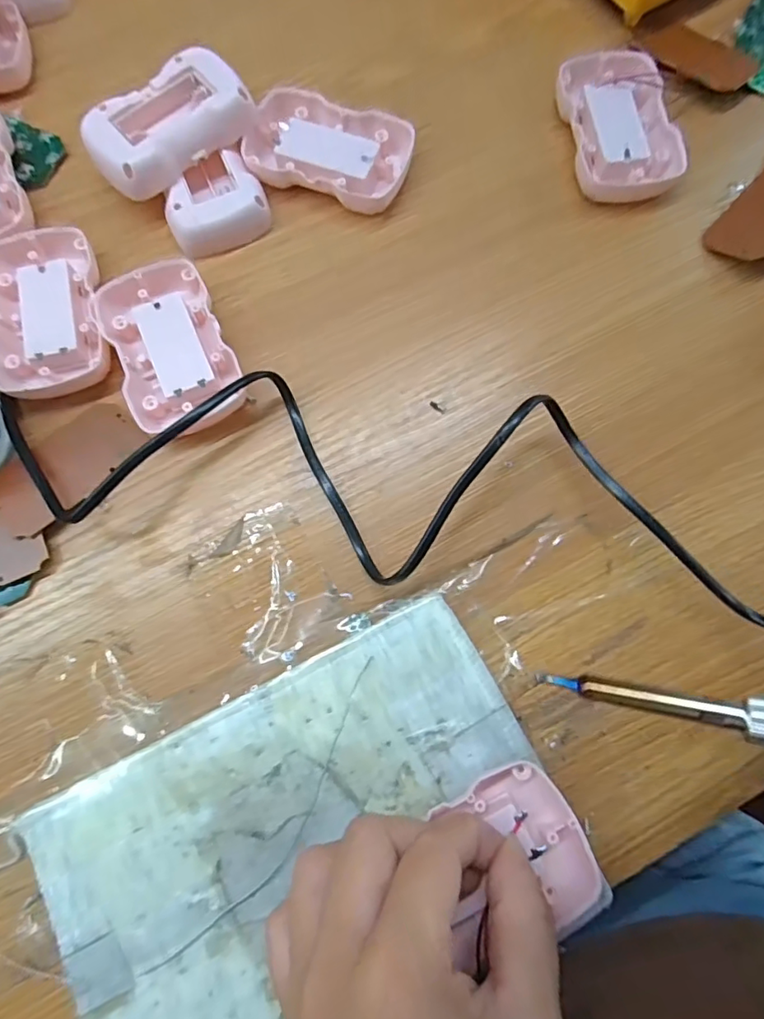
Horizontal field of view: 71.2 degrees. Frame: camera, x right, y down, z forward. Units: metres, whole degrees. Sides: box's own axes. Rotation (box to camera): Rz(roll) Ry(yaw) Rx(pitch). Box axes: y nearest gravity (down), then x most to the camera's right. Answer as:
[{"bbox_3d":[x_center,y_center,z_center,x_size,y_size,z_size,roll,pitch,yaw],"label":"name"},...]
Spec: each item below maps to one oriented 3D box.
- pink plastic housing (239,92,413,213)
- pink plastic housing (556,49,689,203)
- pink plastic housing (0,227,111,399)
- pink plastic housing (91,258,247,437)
[{"bbox_3d":[-0.030,-0.196,0.294,0.087,0.014,0.055,21,78,5],"label":"pink plastic housing"},{"bbox_3d":[0.129,-0.212,0.295,0.055,0.015,0.087,-9,77,-2],"label":"pink plastic housing"},{"bbox_3d":[-0.169,-0.098,0.273,0.055,0.017,0.090,-15,77,-3],"label":"pink plastic housing"},{"bbox_3d":[-0.106,-0.082,0.267,0.053,0.016,0.084,-24,78,-5],"label":"pink plastic housing"}]

